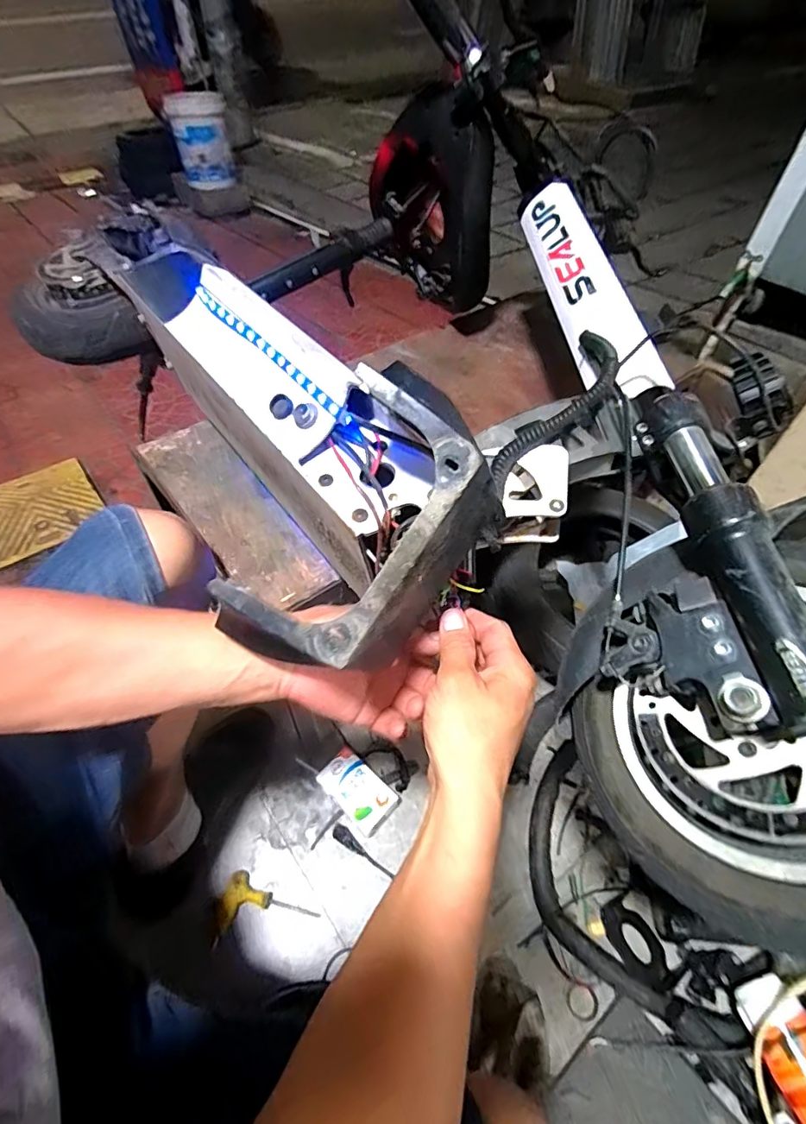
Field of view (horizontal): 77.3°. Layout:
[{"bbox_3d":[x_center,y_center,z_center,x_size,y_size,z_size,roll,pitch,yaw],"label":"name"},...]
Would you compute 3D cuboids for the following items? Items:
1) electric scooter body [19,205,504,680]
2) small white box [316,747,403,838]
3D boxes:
[{"bbox_3d":[-0.197,-0.164,0.471,0.176,0.171,0.634,-33,56,-25],"label":"electric scooter body"},{"bbox_3d":[-0.064,0.336,0.734,0.113,0.041,0.066,39,60,24],"label":"small white box"}]

